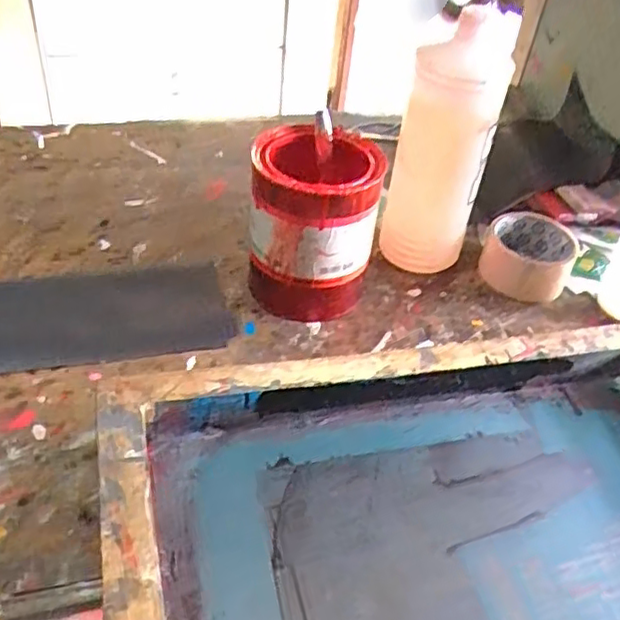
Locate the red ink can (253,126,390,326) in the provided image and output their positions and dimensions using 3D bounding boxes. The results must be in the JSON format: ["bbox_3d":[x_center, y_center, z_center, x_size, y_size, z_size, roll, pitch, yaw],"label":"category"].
[{"bbox_3d":[0.002,-0.072,0.559,0.097,0.131,0.100,5,42,-4],"label":"red ink can"}]

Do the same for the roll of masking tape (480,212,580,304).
[{"bbox_3d":[0.215,-0.052,0.640,0.087,0.046,0.083,5,42,-4],"label":"roll of masking tape"}]

